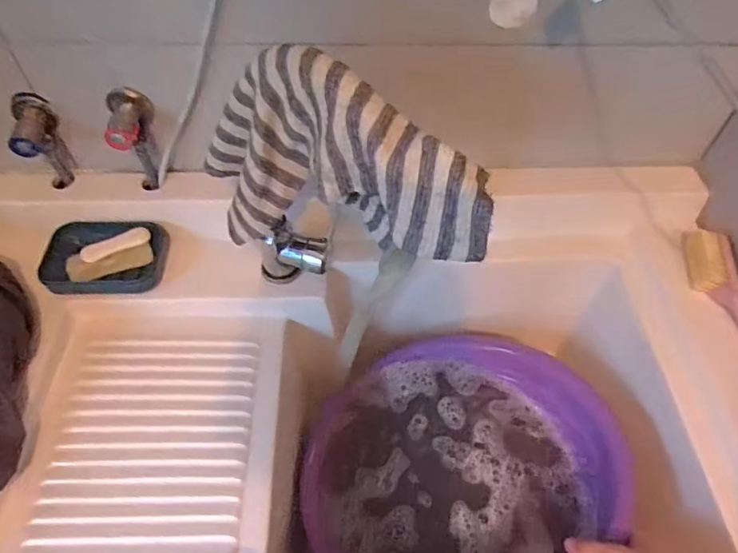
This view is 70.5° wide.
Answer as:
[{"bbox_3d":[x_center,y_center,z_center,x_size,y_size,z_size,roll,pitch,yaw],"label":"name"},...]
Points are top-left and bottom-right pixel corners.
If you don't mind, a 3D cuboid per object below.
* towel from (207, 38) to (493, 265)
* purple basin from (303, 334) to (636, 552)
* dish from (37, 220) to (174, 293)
[{"bbox_3d":[-0.027,-0.077,0.412,0.253,0.171,0.052,27,58,16],"label":"towel"},{"bbox_3d":[0.095,0.196,0.563,0.319,0.119,0.299,1,54,-1],"label":"purple basin"},{"bbox_3d":[-0.309,-0.023,0.616,0.135,0.020,0.086,-3,74,-14],"label":"dish"}]

